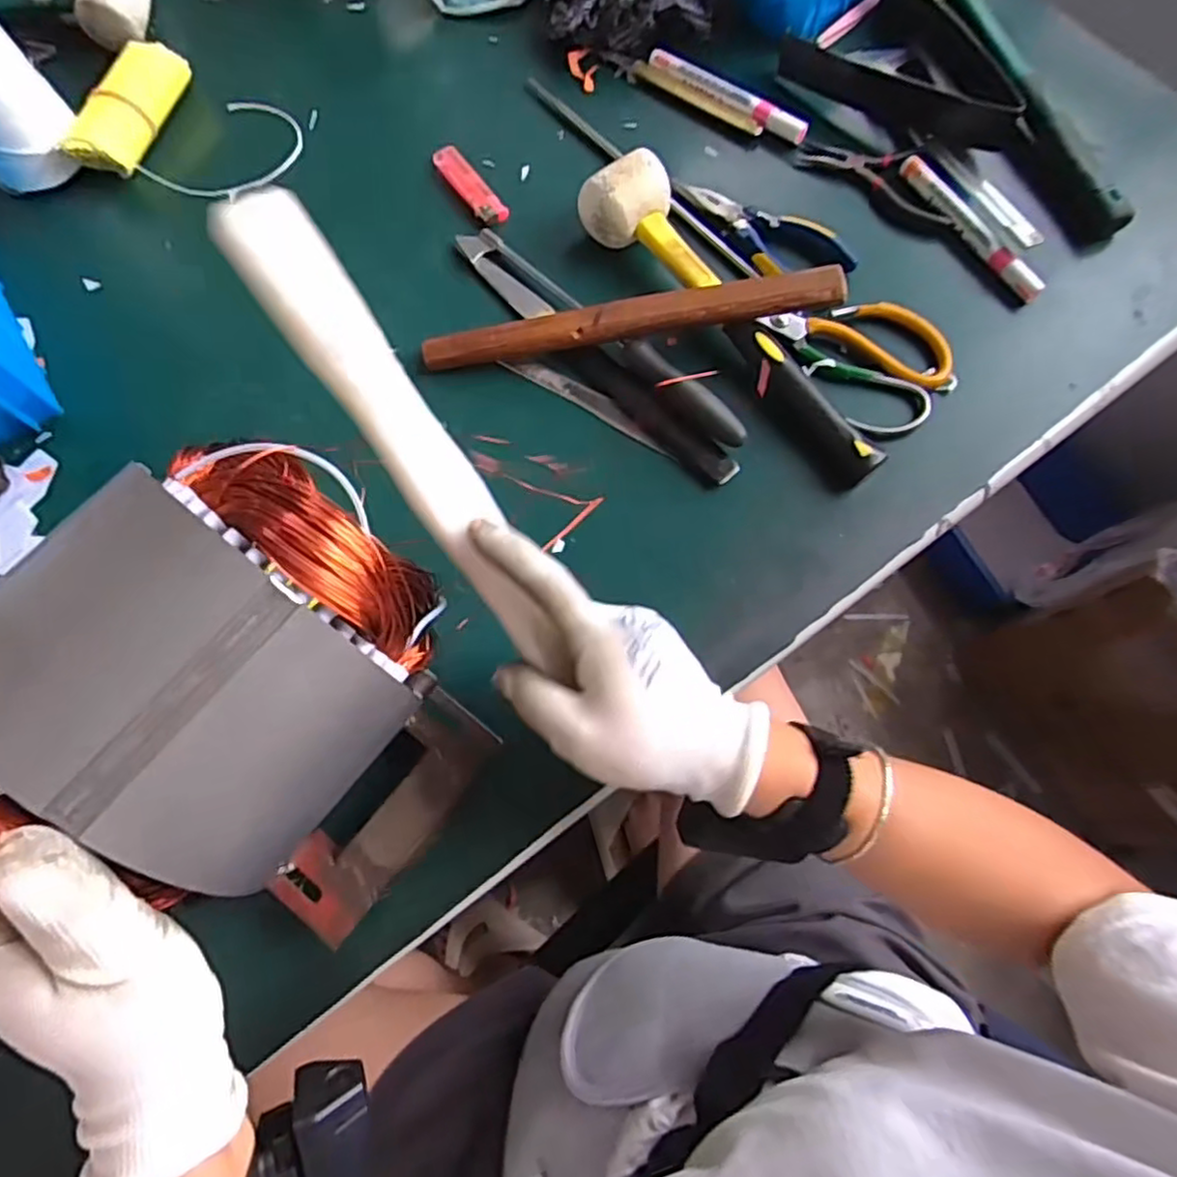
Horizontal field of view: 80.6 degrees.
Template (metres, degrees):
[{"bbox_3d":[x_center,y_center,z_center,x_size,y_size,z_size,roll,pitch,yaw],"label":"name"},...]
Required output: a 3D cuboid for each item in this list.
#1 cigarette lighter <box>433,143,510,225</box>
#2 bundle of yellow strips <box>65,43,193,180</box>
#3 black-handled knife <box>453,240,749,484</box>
[{"bbox_3d":[-0.093,-0.311,0.533,0.022,0.009,0.087,-35,76,-9],"label":"cigarette lighter"},{"bbox_3d":[-0.358,-0.372,0.540,0.047,0.031,0.121,14,74,5],"label":"bundle of yellow strips"},{"bbox_3d":[-0.003,-0.162,0.479,0.035,0.015,0.263,-40,77,-11],"label":"black-handled knife"}]

